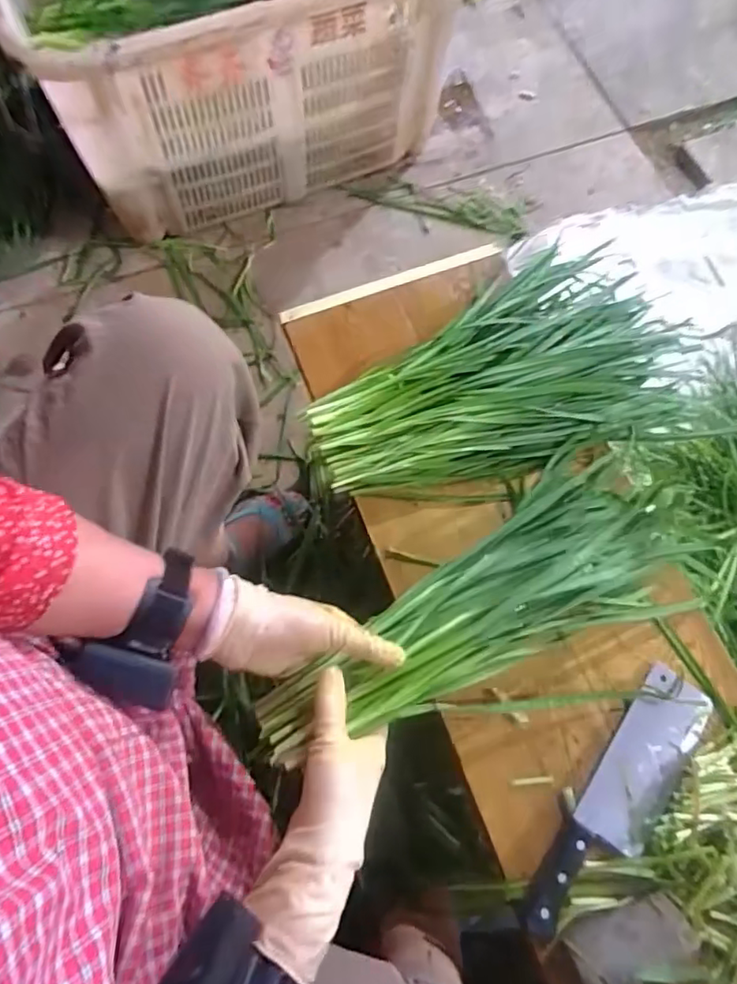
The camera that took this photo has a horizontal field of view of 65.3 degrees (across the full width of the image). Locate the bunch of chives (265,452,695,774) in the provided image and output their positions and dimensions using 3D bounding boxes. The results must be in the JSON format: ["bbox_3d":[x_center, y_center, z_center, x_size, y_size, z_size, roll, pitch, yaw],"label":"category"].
[{"bbox_3d":[0.124,0.113,0.542,0.465,0.065,0.167,-27,75,-24],"label":"bunch of chives"}]

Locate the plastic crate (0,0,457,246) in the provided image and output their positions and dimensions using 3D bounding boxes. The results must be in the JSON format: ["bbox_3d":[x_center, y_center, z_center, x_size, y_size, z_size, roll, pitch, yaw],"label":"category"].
[{"bbox_3d":[-0.206,-0.765,0.941,0.671,0.344,0.491,-22,73,-9],"label":"plastic crate"}]

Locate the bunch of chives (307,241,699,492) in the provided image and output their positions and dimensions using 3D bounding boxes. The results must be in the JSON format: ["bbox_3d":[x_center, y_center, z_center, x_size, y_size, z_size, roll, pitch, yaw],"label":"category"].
[{"bbox_3d":[0.158,-0.136,0.670,0.467,0.067,0.258,-25,74,-10],"label":"bunch of chives"}]

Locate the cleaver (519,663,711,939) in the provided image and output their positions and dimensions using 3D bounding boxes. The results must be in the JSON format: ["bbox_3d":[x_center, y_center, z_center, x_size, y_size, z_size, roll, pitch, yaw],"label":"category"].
[{"bbox_3d":[0.242,0.294,0.542,0.070,0.026,0.268,36,74,10],"label":"cleaver"}]

